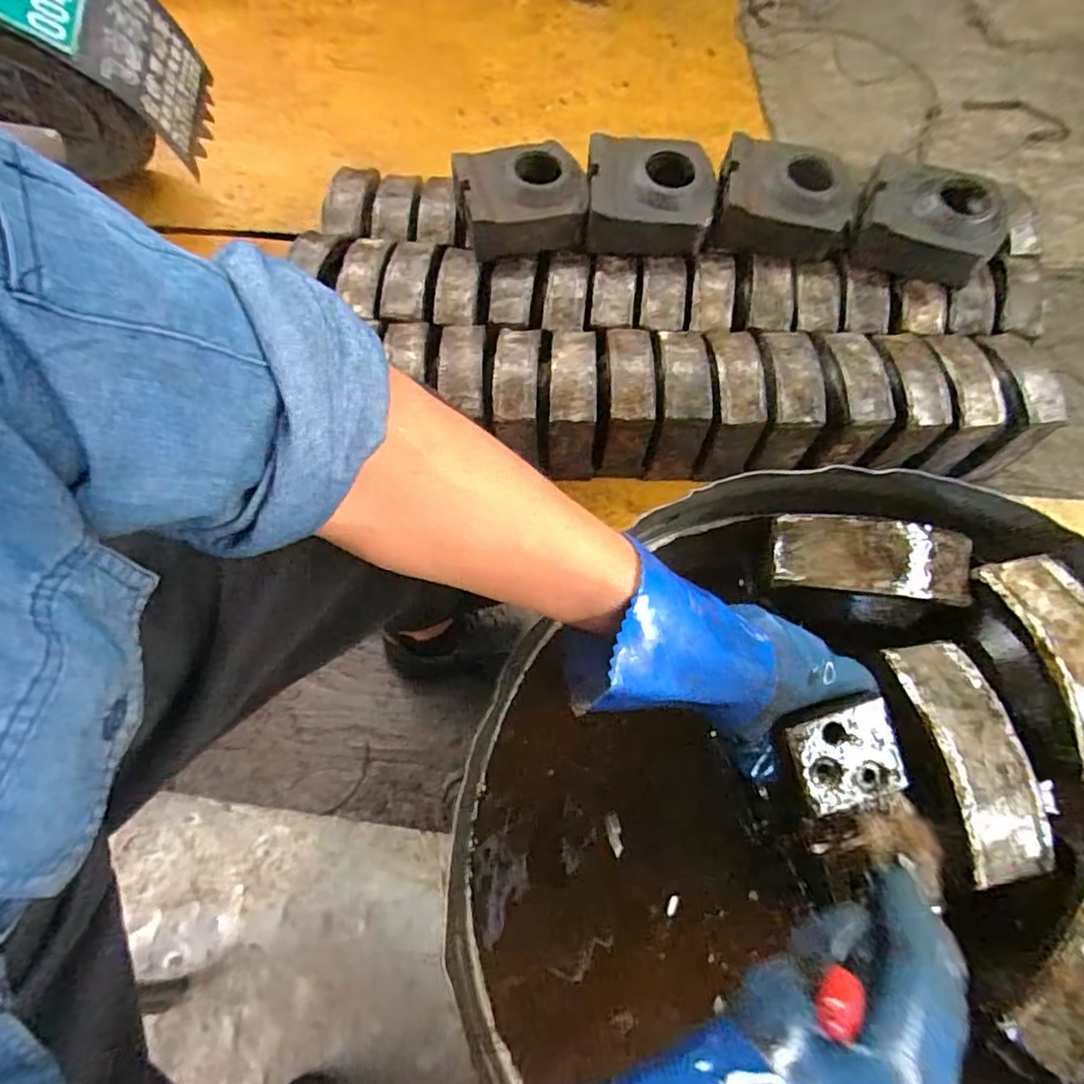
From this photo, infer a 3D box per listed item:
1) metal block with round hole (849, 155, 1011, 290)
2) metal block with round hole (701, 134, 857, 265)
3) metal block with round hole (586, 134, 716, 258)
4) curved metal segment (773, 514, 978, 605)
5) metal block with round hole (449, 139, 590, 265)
[{"bbox_3d":[0.558,-0.467,0.890,0.186,0.080,0.149,20,68,9],"label":"metal block with round hole"},{"bbox_3d":[0.356,-0.517,0.905,0.197,0.070,0.173,6,66,3],"label":"metal block with round hole"},{"bbox_3d":[0.156,-0.513,0.908,0.179,0.084,0.153,4,66,2],"label":"metal block with round hole"},{"bbox_3d":[0.258,0.013,0.475,0.146,0.031,0.061,5,66,3],"label":"curved metal segment"},{"bbox_3d":[-0.033,-0.506,0.917,0.189,0.088,0.144,-3,66,-1],"label":"metal block with round hole"}]

